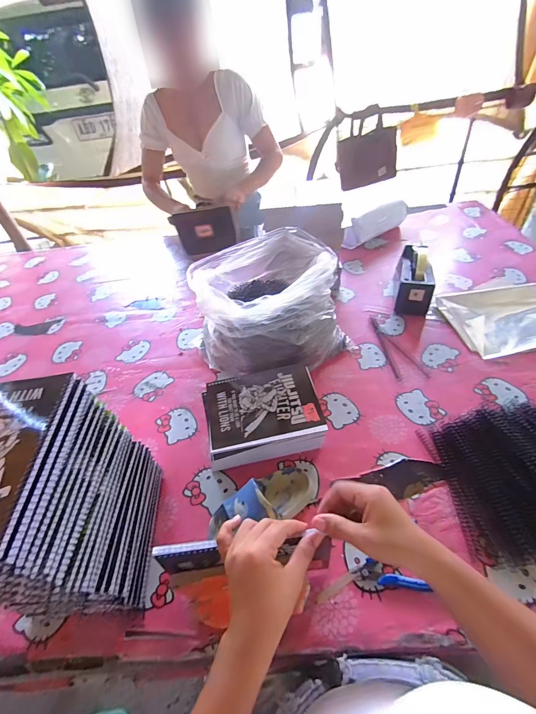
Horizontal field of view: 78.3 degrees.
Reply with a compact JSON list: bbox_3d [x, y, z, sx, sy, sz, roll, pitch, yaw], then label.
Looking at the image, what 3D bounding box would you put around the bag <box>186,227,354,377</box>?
[{"bbox_3d":[0.016,-0.107,0.733,0.331,0.197,0.263,-30,51,-20],"label":"bag"}]

